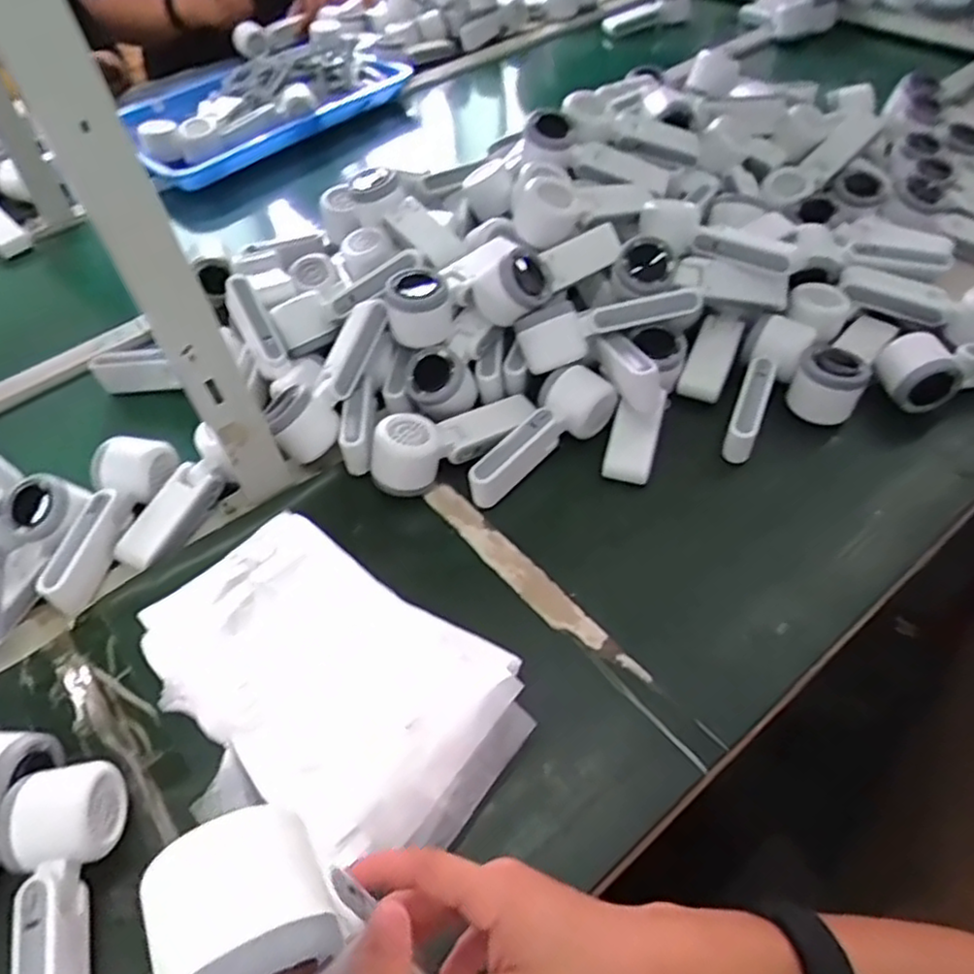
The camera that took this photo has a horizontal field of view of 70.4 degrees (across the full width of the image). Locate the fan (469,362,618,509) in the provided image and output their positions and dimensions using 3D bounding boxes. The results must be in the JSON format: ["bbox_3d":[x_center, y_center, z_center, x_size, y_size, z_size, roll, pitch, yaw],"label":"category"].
[{"bbox_3d":[0.044,-0.049,0.632,0.165,0.051,0.059,-32,56,-20],"label":"fan"}]

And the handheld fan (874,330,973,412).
[{"bbox_3d":[0.452,-0.117,0.657,0.156,0.059,0.059,-15,51,-7],"label":"handheld fan"}]

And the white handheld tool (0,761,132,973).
[{"bbox_3d":[-0.257,0.258,0.416,0.065,0.048,0.165,-17,51,-9],"label":"white handheld tool"}]

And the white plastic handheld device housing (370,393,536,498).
[{"bbox_3d":[-0.028,-0.050,0.632,0.168,0.061,0.052,-28,54,-17],"label":"white plastic handheld device housing"}]

